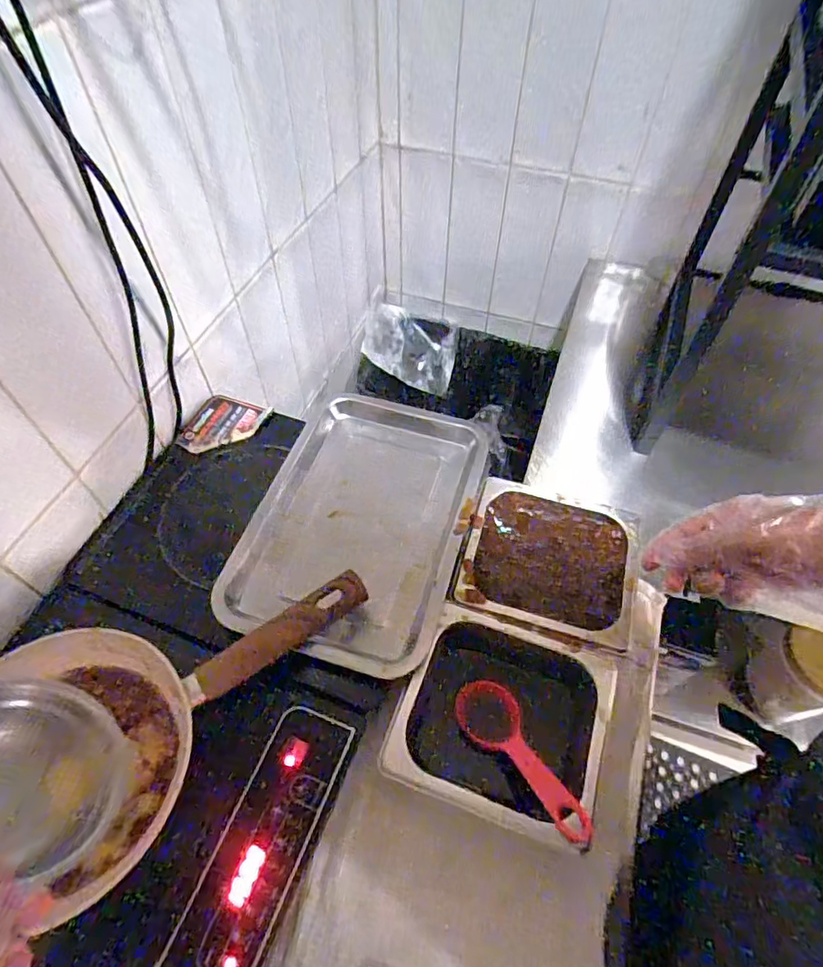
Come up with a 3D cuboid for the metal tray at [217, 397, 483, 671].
[{"bbox_3d":[-0.053,0.033,0.571,0.212,0.025,0.300,15,56,10],"label":"metal tray"}]

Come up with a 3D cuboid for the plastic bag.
[{"bbox_3d":[0.001,-0.302,1.204,0.194,0.146,0.137,4,54,3],"label":"plastic bag"}]

